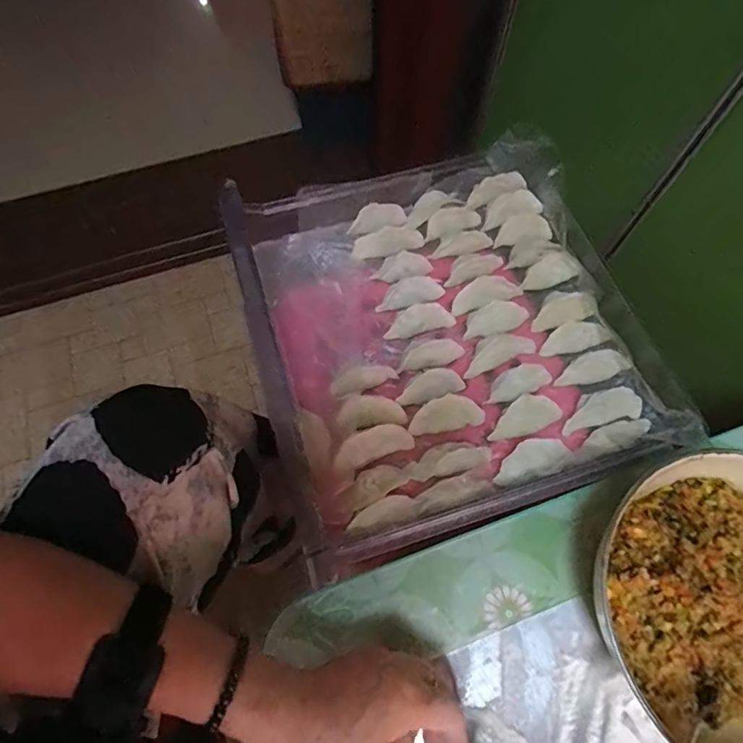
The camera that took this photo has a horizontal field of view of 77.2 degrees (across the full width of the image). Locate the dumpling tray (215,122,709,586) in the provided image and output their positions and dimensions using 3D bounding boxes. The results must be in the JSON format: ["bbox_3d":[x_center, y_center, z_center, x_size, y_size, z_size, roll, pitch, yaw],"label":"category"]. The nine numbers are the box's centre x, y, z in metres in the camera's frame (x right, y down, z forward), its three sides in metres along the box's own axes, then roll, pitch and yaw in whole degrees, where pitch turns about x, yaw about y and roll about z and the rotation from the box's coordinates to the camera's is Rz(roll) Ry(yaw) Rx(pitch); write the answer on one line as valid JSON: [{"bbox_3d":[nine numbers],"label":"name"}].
[{"bbox_3d":[0.074,-0.049,0.478,0.368,0.070,0.380,-16,66,-7],"label":"dumpling tray"}]

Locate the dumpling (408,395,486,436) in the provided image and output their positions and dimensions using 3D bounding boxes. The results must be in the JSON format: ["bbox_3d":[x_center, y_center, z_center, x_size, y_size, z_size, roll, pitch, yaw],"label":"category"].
[{"bbox_3d":[0.074,0.041,0.456,0.074,0.017,0.029,-7,65,-4],"label":"dumpling"}]

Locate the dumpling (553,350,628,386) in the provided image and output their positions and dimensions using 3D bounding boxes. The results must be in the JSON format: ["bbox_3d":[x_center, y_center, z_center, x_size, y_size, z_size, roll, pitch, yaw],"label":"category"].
[{"bbox_3d":[0.221,-0.003,0.474,0.070,0.016,0.026,-18,66,8],"label":"dumpling"}]

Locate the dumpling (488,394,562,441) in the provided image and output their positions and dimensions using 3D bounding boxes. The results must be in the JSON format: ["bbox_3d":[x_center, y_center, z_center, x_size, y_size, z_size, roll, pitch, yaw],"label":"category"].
[{"bbox_3d":[0.148,0.045,0.452,0.076,0.027,0.032,-23,67,-10],"label":"dumpling"}]

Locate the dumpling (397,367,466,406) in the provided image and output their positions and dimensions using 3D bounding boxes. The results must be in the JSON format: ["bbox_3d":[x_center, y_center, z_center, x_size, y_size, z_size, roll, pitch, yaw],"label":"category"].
[{"bbox_3d":[0.060,0.015,0.470,0.069,0.025,0.022,-18,67,-9],"label":"dumpling"}]

